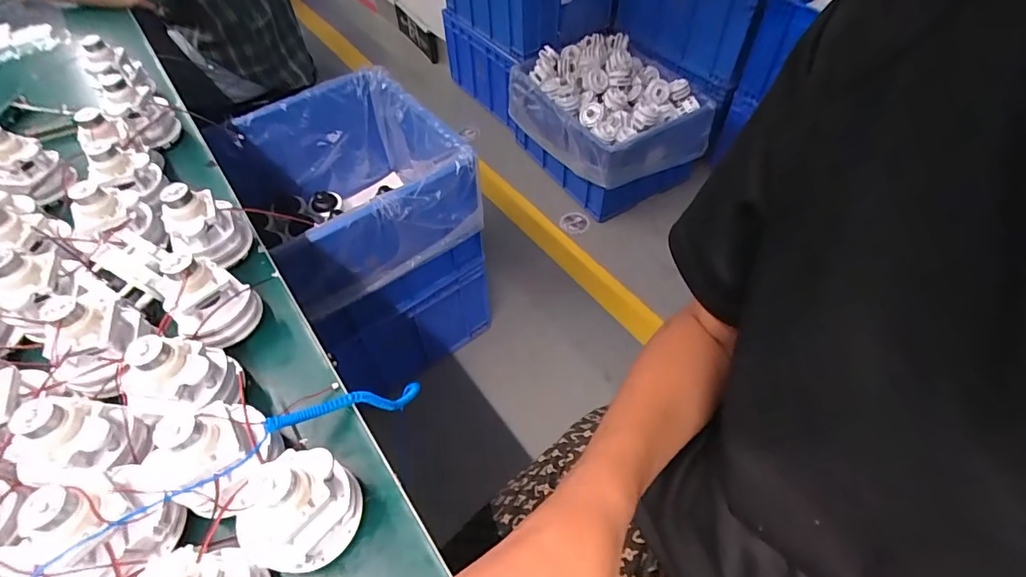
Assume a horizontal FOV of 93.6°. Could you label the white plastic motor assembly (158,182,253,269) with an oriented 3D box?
[{"bbox_3d":[-0.293,-0.060,0.457,0.065,0.079,0.053,-35,58,-22],"label":"white plastic motor assembly"}]

